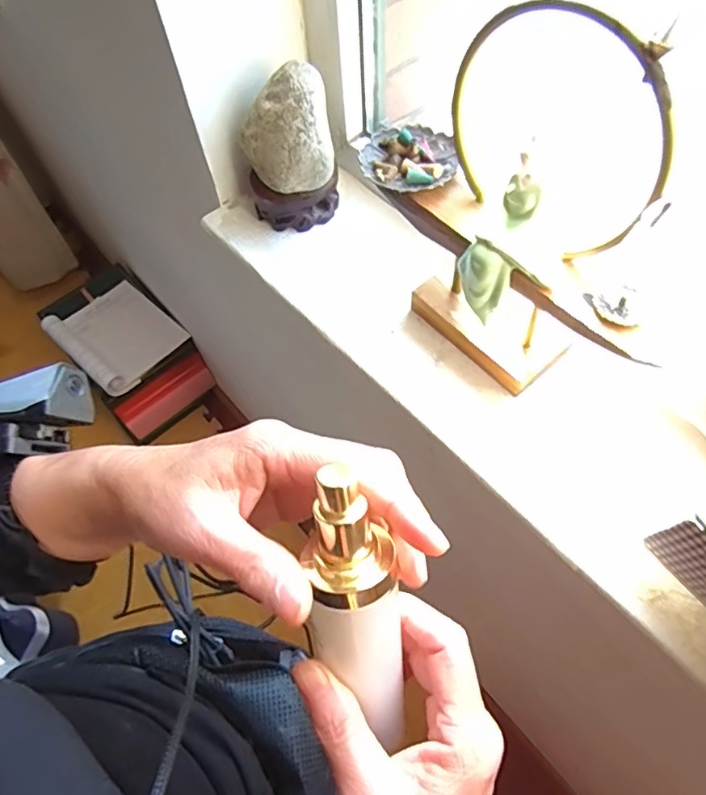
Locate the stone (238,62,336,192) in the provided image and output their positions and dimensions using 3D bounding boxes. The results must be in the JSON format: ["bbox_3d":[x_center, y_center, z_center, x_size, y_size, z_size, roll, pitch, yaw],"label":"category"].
[{"bbox_3d":[-0.061,-0.247,0.524,0.080,0.091,0.063,-21,61,-9],"label":"stone"}]

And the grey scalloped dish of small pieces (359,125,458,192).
[{"bbox_3d":[0.046,-0.199,0.454,0.077,0.020,0.075,-1,60,3],"label":"grey scalloped dish of small pieces"}]

